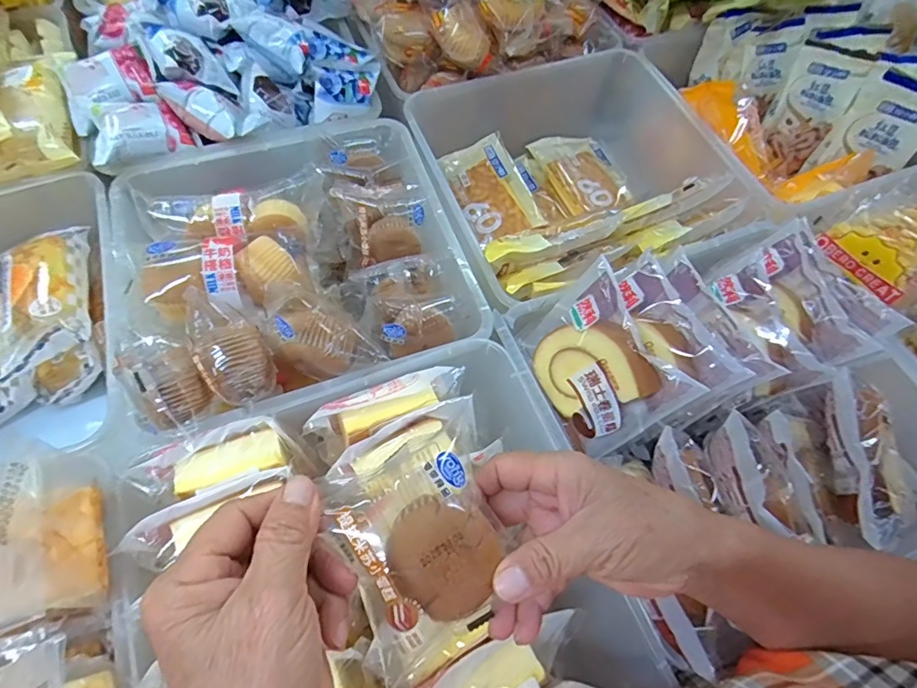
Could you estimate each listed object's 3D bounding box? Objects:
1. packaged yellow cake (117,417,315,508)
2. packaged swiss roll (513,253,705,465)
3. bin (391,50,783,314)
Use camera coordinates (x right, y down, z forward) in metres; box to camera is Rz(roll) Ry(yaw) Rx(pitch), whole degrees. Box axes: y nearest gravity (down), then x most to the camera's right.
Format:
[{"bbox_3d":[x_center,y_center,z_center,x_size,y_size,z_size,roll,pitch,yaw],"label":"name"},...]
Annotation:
[{"bbox_3d":[-0.160,0.079,0.348,0.106,0.025,0.041,-15,63,-12],"label":"packaged yellow cake"},{"bbox_3d":[0.108,0.015,0.393,0.023,0.103,0.117,-8,60,-52],"label":"packaged swiss roll"},{"bbox_3d":[0.114,-0.164,0.529,0.274,0.128,0.285,-21,64,-14],"label":"bin"}]

